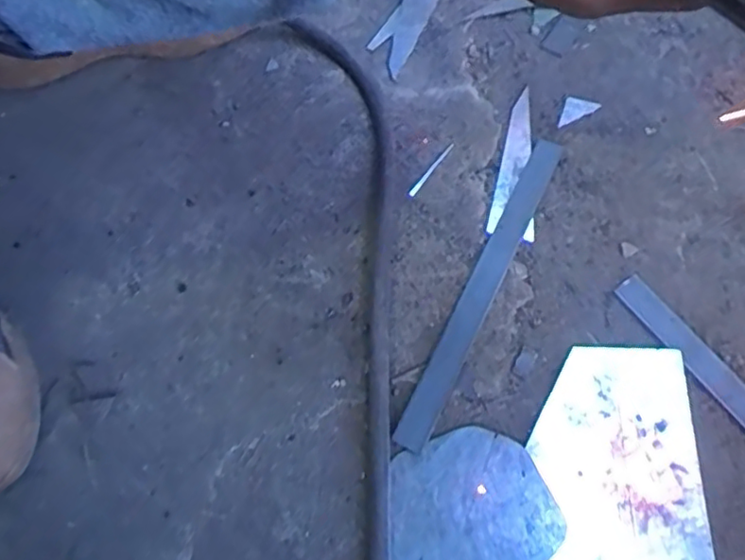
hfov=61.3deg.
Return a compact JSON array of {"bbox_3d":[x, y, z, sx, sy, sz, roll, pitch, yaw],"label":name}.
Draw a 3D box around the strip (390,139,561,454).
[{"bbox_3d":[0.089,0.000,0.498,0.024,0.004,0.288,24,68,13],"label":"strip"}]

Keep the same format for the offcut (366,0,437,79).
[{"bbox_3d":[0.033,-0.258,0.620,0.038,0.005,0.135,22,68,12],"label":"offcut"}]

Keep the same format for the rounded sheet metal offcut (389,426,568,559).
[{"bbox_3d":[0.046,0.175,0.417,0.162,0.004,0.109,-40,68,-17],"label":"rounded sheet metal offcut"}]

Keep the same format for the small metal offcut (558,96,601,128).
[{"bbox_3d":[0.185,-0.149,0.565,0.030,0.004,0.034,19,67,11],"label":"small metal offcut"}]

